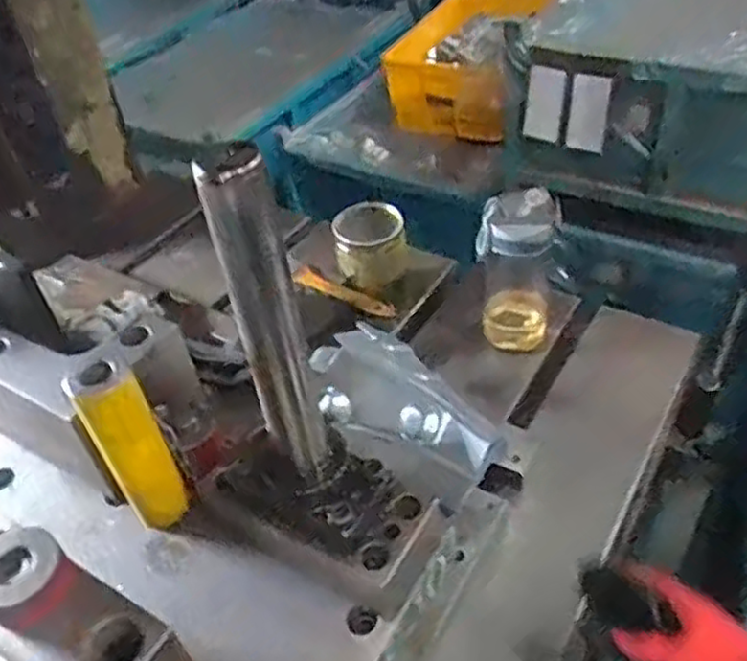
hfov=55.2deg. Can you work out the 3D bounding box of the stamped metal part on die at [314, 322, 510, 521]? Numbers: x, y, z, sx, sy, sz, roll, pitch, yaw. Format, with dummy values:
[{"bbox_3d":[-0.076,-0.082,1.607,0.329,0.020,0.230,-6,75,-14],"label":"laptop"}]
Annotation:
[{"bbox_3d":[0.026,0.066,0.637,0.092,0.045,0.192,-33,48,-26],"label":"stamped metal part on die"}]

